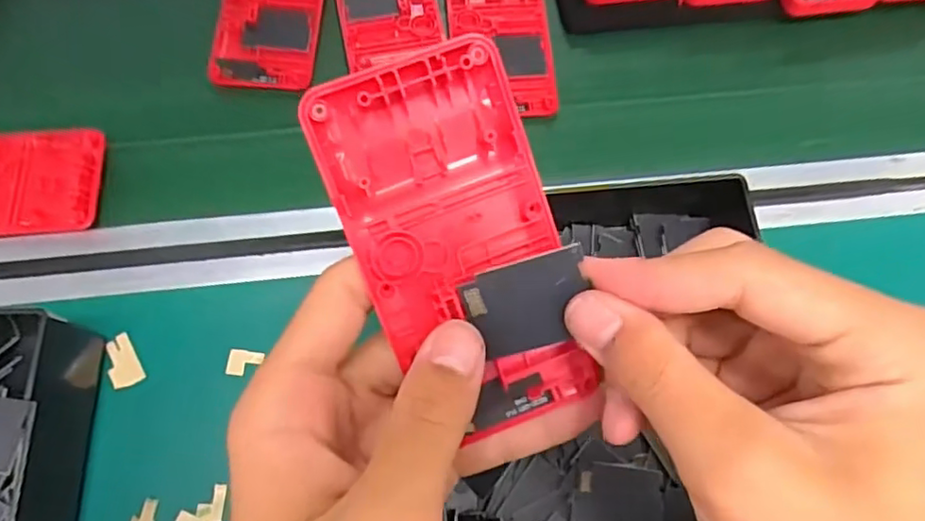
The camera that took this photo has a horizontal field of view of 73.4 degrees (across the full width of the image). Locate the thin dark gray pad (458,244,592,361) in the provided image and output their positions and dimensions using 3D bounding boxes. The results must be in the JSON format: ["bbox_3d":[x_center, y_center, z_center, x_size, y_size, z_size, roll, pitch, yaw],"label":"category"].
[{"bbox_3d":[0.021,0.014,0.191,0.038,0.004,0.029,-16,105,14],"label":"thin dark gray pad"}]

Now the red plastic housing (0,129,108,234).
[{"bbox_3d":[-0.263,-0.043,0.343,0.120,0.007,0.062,-4,72,0],"label":"red plastic housing"}]

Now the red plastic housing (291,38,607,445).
[{"bbox_3d":[0.000,-0.003,0.194,0.060,0.013,0.119,-21,102,-7],"label":"red plastic housing"}]

